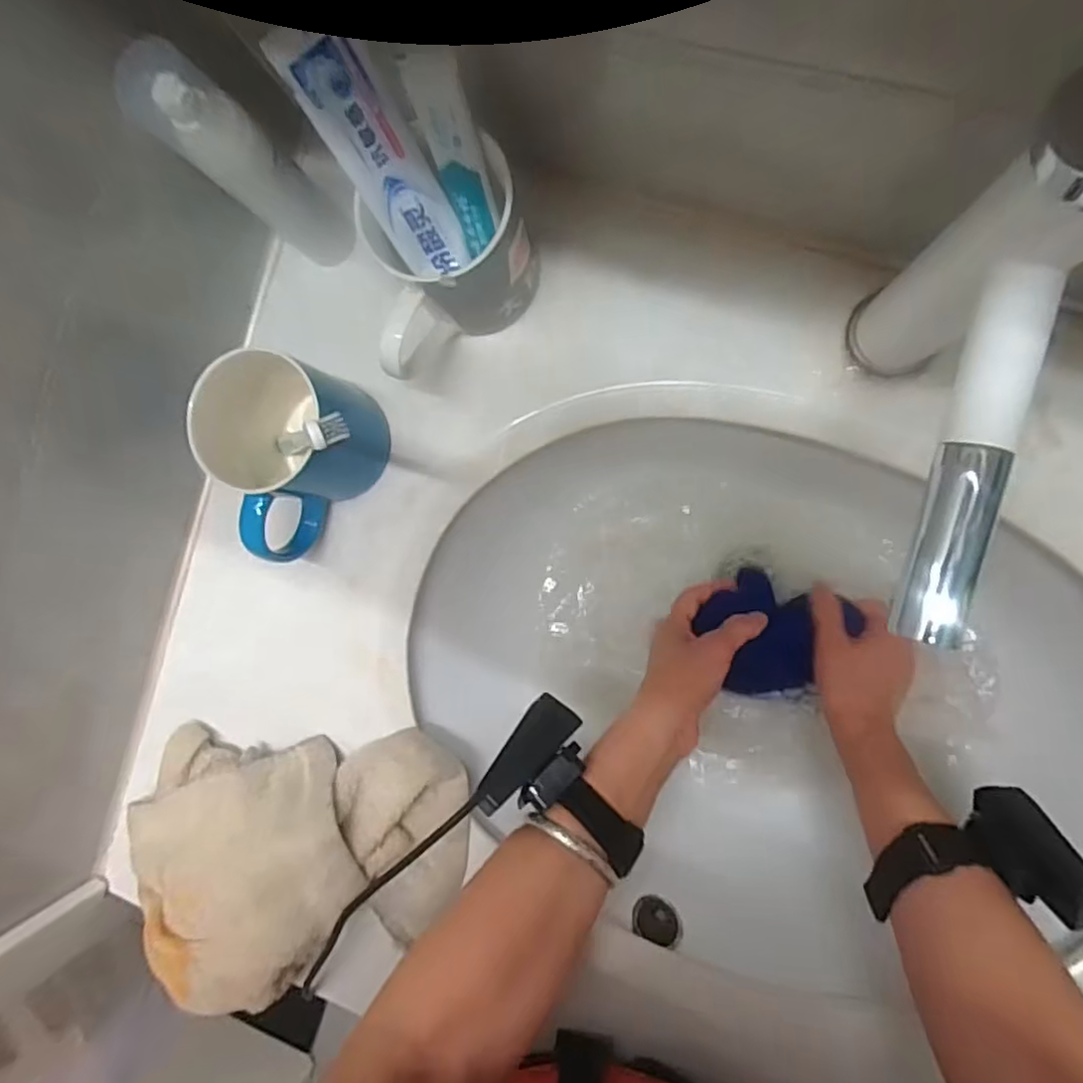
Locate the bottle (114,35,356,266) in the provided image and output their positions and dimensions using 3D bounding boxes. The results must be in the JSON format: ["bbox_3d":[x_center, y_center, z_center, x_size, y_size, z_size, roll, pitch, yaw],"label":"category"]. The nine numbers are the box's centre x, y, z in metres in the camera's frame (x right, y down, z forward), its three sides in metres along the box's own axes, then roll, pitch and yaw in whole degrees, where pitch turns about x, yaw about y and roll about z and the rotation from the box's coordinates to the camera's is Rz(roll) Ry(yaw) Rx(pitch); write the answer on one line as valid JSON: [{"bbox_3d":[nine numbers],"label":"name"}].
[{"bbox_3d":[-0.155,-0.202,0.350,0.032,0.160,0.038,35,97,8],"label":"bottle"}]

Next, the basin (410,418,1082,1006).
[{"bbox_3d":[0.128,0.093,0.474,0.424,0.126,0.363,26,96,9],"label":"basin"}]

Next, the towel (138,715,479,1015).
[{"bbox_3d":[-0.161,0.212,0.402,0.213,0.089,0.160,0,92,8],"label":"towel"}]

